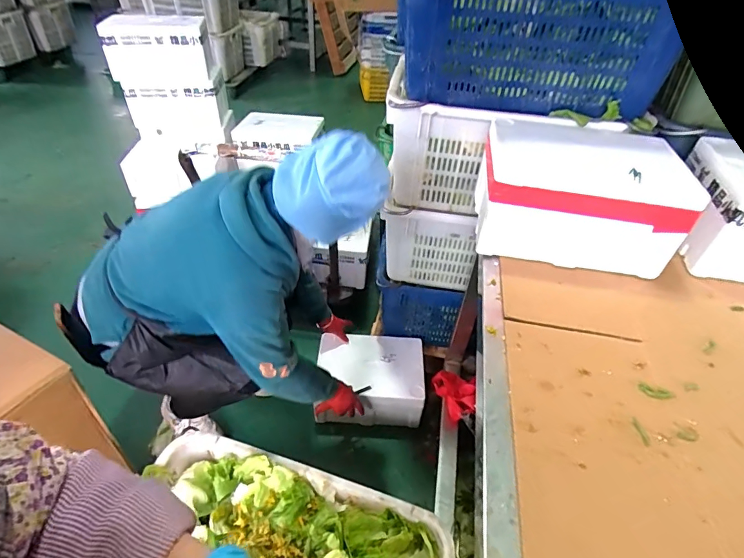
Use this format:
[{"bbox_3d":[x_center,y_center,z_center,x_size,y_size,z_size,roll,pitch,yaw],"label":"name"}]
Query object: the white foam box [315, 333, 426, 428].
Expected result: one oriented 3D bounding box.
[{"bbox_3d":[-0.008,0.348,1.411,0.338,0.215,0.233,1,42,-4],"label":"white foam box"}]

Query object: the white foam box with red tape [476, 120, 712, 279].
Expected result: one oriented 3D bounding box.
[{"bbox_3d":[0.406,-0.169,0.861,0.349,0.197,0.227,9,42,6],"label":"white foam box with red tape"}]

